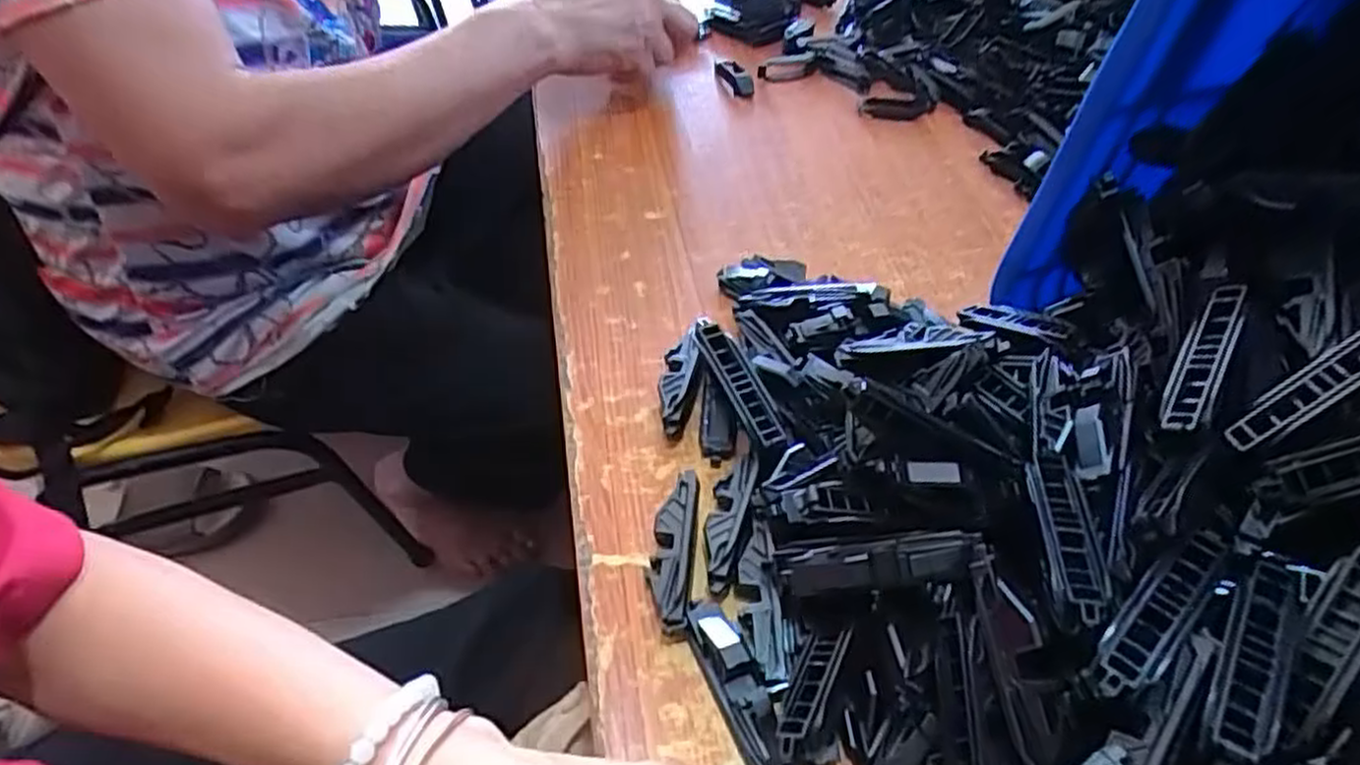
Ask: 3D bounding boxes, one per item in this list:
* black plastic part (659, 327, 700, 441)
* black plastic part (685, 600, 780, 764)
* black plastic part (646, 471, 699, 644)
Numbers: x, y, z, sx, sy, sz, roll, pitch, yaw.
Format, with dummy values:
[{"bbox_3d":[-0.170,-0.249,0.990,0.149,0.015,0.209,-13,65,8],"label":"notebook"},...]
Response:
[{"bbox_3d":[-0.001,0.001,0.425,0.019,0.022,0.064,11,49,4],"label":"black plastic part"},{"bbox_3d":[0.024,0.126,0.319,0.019,0.018,0.080,-16,53,-18],"label":"black plastic part"},{"bbox_3d":[-0.003,0.077,0.360,0.019,0.015,0.079,6,49,0],"label":"black plastic part"}]

